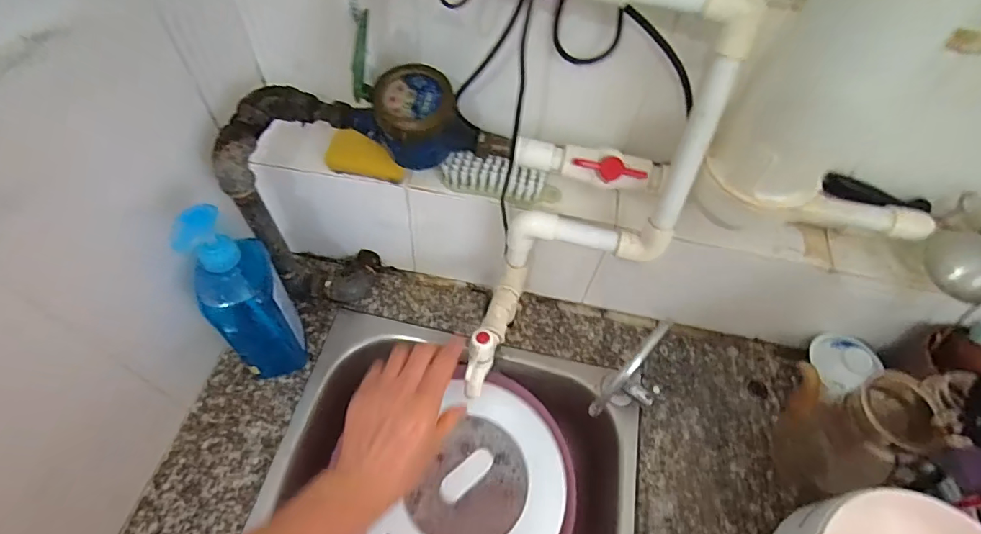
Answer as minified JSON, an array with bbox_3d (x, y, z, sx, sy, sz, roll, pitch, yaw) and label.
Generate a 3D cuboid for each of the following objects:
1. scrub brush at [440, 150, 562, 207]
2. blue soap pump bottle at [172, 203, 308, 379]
[{"bbox_3d":[0.013,-0.103,0.577,0.138,0.041,0.035,11,57,3],"label":"scrub brush"},{"bbox_3d":[-0.270,0.032,0.546,0.074,0.271,0.083,-22,61,-18],"label":"blue soap pump bottle"}]

